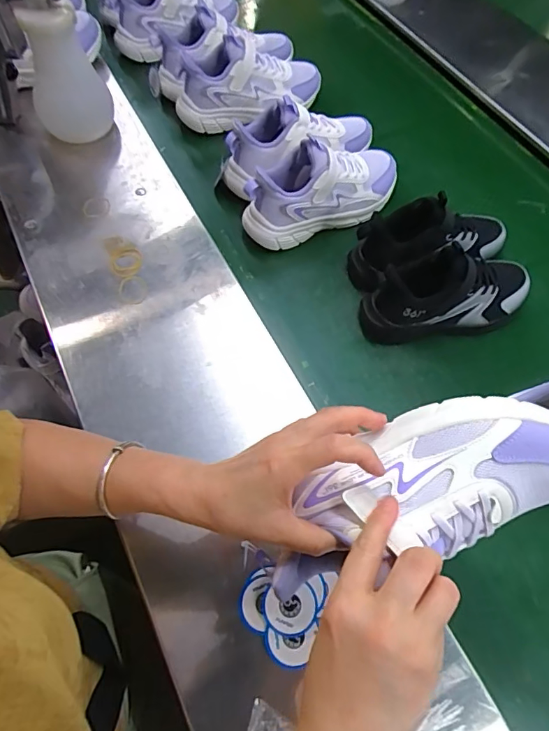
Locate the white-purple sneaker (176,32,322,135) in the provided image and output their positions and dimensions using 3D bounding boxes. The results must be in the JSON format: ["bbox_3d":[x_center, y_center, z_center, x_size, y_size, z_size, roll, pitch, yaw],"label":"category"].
[{"bbox_3d":[-0.044,-0.468,0.777,0.250,0.119,0.089,-11,64,-8],"label":"white-purple sneaker"}]

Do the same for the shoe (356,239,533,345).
[{"bbox_3d":[0.220,-0.099,0.571,0.210,0.115,0.078,-6,63,-6],"label":"shoe"}]

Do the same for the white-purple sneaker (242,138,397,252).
[{"bbox_3d":[0.074,-0.254,0.655,0.244,0.111,0.089,-26,67,-15],"label":"white-purple sneaker"}]

